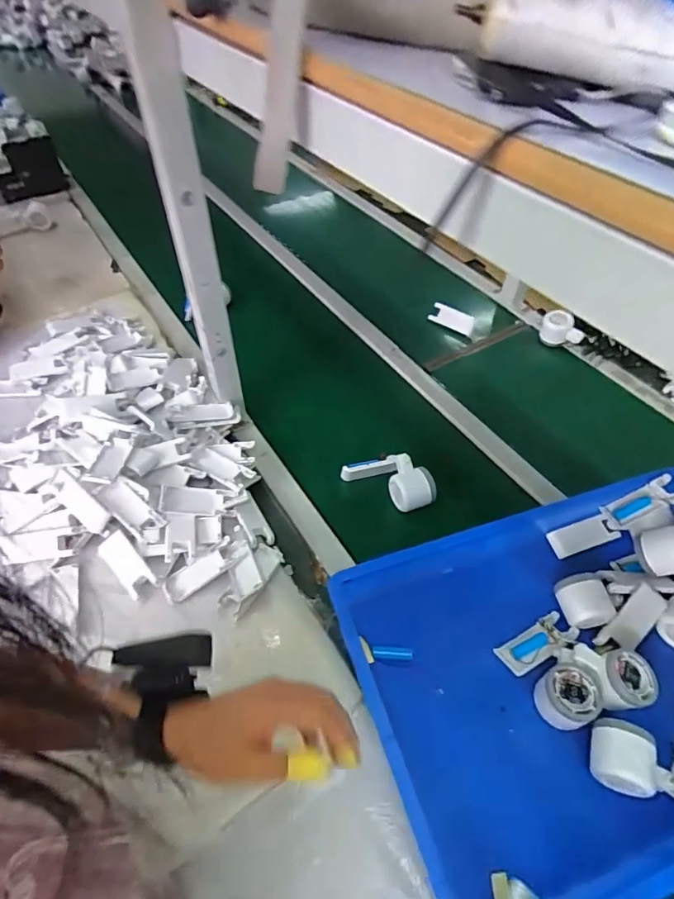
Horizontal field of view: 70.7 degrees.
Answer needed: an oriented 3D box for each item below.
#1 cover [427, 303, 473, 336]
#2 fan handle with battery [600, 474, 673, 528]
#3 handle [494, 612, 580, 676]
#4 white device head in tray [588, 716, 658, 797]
[{"bbox_3d":[0.251,-0.285,1.035,0.097,0.041,0.011,22,12,2],"label":"cover"},{"bbox_3d":[0.437,0.077,0.679,0.103,0.025,0.040,-30,50,15],"label":"fan handle with battery"},{"bbox_3d":[0.250,0.240,0.589,0.102,0.017,0.042,-23,54,-19],"label":"handle"},{"bbox_3d":[0.300,0.323,0.501,0.059,0.045,0.059,18,52,13],"label":"white device head in tray"}]

